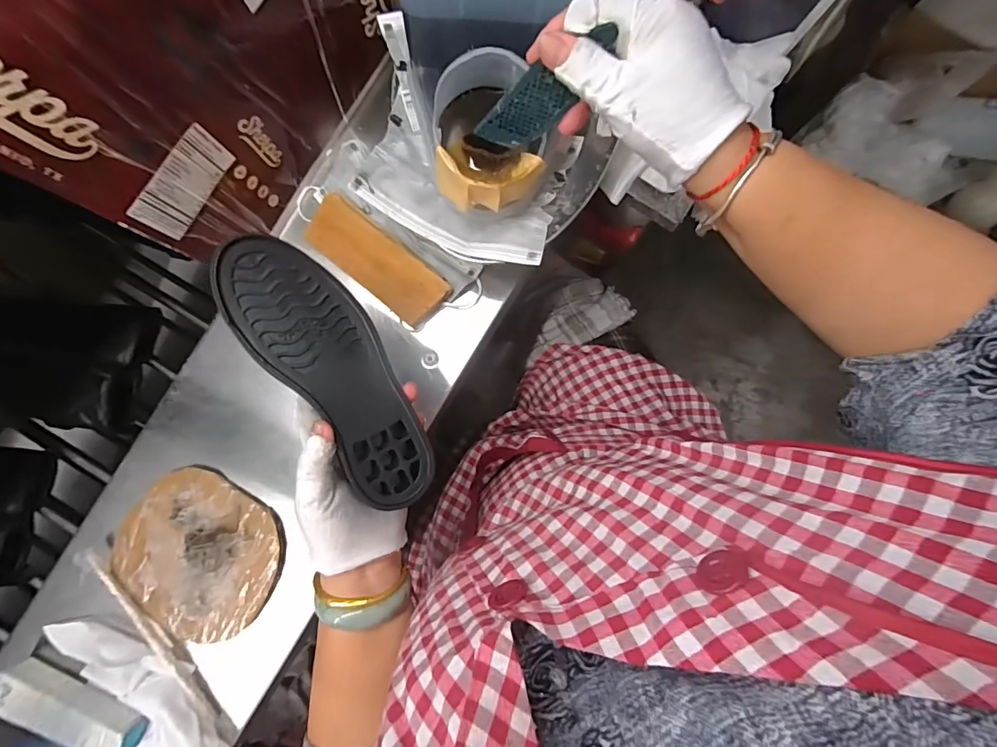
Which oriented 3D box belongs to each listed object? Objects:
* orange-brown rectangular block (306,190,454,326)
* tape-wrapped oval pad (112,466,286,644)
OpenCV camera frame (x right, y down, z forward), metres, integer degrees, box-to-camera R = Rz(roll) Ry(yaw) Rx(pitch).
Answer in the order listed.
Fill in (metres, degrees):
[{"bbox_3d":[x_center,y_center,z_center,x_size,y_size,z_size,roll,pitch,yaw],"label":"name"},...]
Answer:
[{"bbox_3d":[-0.118,-0.110,0.416,0.148,0.010,0.055,39,87,1],"label":"orange-brown rectangular block"},{"bbox_3d":[-0.284,0.171,0.406,0.150,0.022,0.136,33,87,1],"label":"tape-wrapped oval pad"}]

